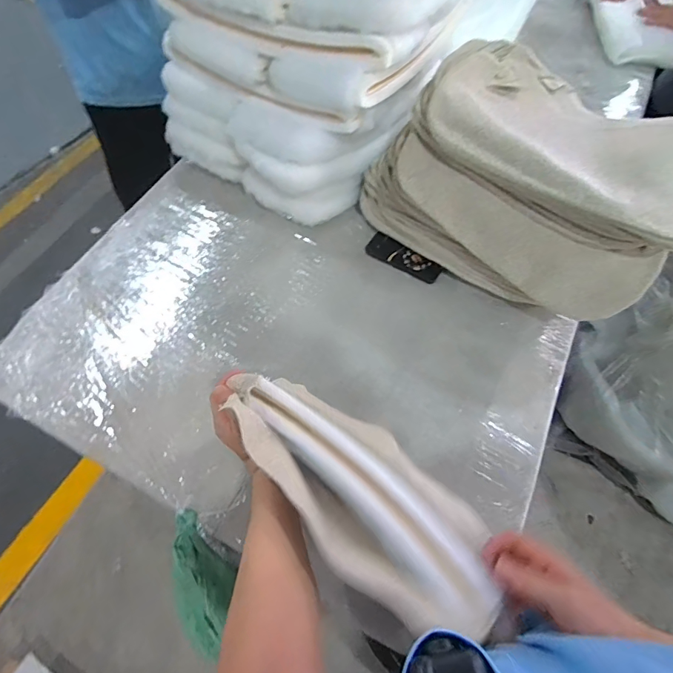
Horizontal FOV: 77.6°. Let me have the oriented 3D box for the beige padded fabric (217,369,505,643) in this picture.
[{"bbox_3d":[0.024,0.178,0.507,0.360,0.092,0.158,39,70,20],"label":"beige padded fabric"}]

